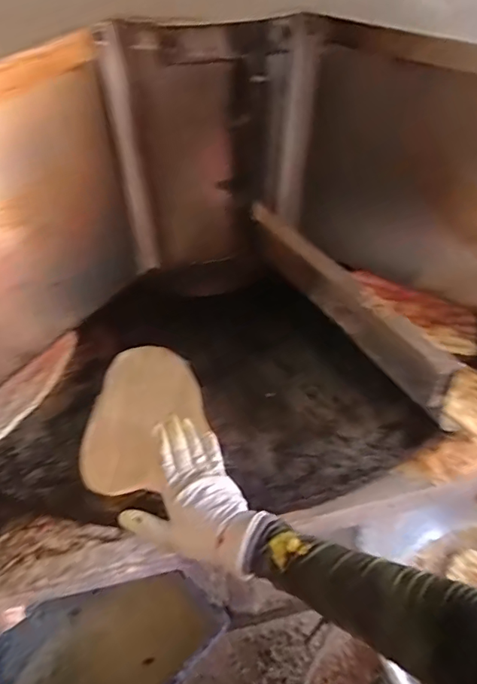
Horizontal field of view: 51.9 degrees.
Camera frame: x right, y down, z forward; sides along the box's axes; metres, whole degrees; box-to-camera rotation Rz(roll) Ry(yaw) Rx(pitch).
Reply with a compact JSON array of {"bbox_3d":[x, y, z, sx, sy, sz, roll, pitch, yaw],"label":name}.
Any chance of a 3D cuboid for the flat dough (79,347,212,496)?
[{"bbox_3d":[-0.119,0.095,0.642,0.145,0.009,0.214,5,50,7],"label":"flat dough"}]

